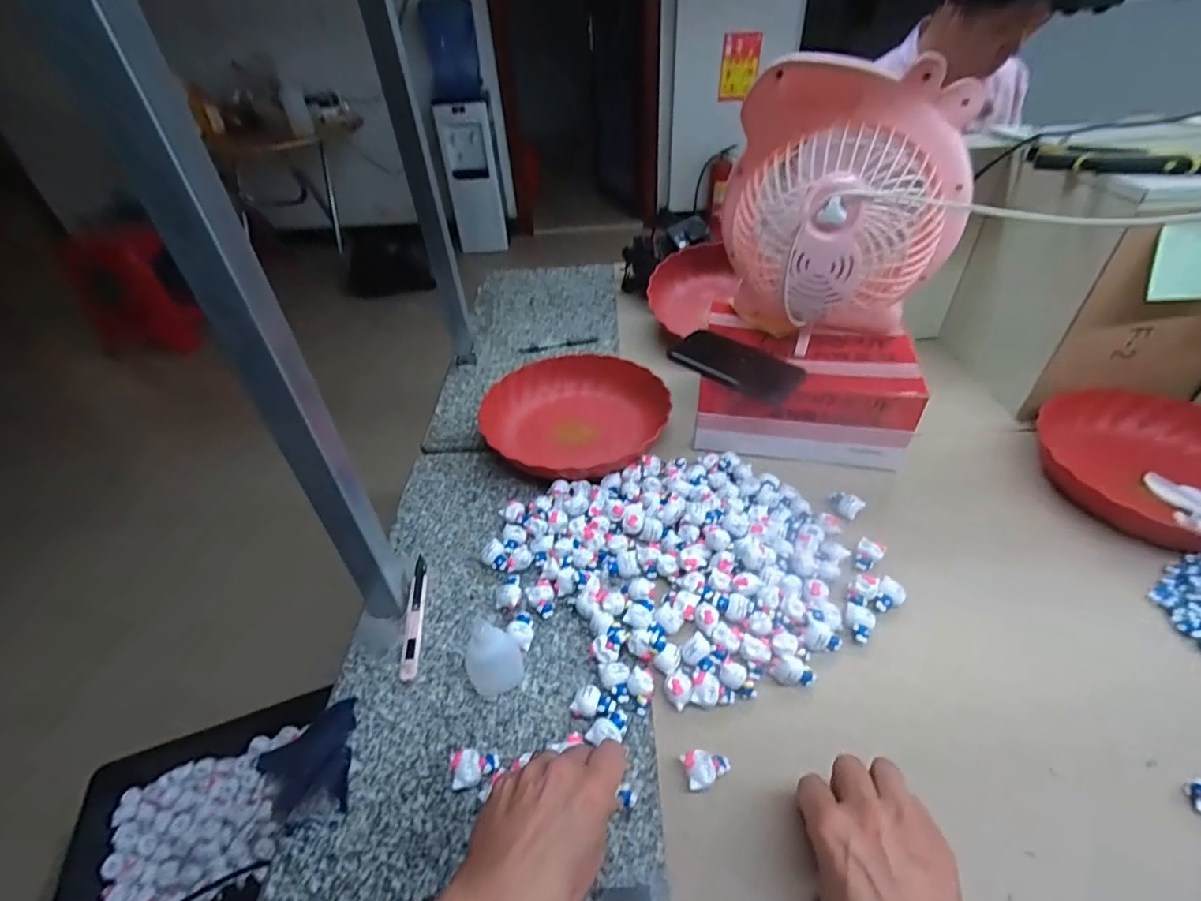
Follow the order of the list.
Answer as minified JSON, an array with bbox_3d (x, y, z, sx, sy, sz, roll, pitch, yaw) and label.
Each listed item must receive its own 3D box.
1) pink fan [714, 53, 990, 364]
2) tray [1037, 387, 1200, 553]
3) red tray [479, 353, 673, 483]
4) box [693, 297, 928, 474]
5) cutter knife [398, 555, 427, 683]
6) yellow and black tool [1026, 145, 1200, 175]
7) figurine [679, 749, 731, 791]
[{"bbox_3d":[0.251,-0.237,0.573,0.227,0.276,0.119,11,43,17],"label":"pink fan"},{"bbox_3d":[0.638,0.017,0.601,0.234,0.046,0.253,22,47,27],"label":"tray"},{"bbox_3d":[-0.032,-0.046,0.715,0.239,0.046,0.228,-15,42,-12],"label":"red tray"},{"bbox_3d":[0.252,-0.084,0.676,0.241,0.099,0.181,8,42,13],"label":"box"},{"bbox_3d":[-0.181,0.157,0.524,0.015,0.008,0.137,-8,41,-5],"label":"cutter knife"},{"bbox_3d":[0.567,-0.305,0.564,0.196,0.020,0.035,10,43,16],"label":"yellow and black tool"},{"bbox_3d":[0.080,0.241,0.404,0.034,0.018,0.026,-11,41,-8],"label":"figurine"}]

